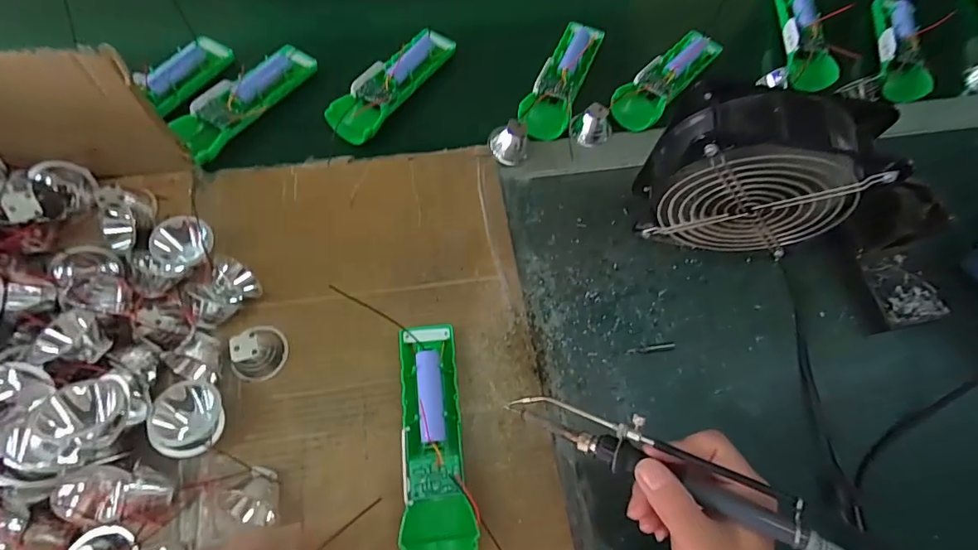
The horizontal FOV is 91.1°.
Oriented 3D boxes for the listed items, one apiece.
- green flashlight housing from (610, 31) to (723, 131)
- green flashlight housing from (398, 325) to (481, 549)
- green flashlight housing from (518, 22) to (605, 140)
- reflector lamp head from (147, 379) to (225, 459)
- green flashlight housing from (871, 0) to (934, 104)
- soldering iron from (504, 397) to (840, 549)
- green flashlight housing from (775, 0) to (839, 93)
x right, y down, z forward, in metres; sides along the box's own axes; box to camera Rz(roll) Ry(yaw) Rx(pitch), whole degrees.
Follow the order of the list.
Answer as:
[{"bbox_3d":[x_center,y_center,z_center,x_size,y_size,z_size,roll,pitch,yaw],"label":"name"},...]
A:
[{"bbox_3d":[0.177,-0.193,0.474,0.122,0.023,0.049,-43,75,-3],"label":"green flashlight housing"},{"bbox_3d":[-0.038,0.115,0.347,0.049,0.028,0.157,-2,67,-4],"label":"green flashlight housing"},{"bbox_3d":[0.071,-0.194,0.478,0.047,0.038,0.133,21,67,6],"label":"green flashlight housing"},{"bbox_3d":[-0.199,0.096,0.318,0.044,0.022,0.046,16,64,-37],"label":"reflector lamp head"},{"bbox_3d":[0.392,-0.220,0.456,0.025,0.030,0.133,10,66,1],"label":"green flashlight housing"},{"bbox_3d":[0.106,0.112,0.284,0.206,0.020,0.029,19,65,27],"label":"soldering iron"},{"bbox_3d":[0.315,-0.240,0.474,0.036,0.024,0.136,6,66,-1],"label":"green flashlight housing"}]

